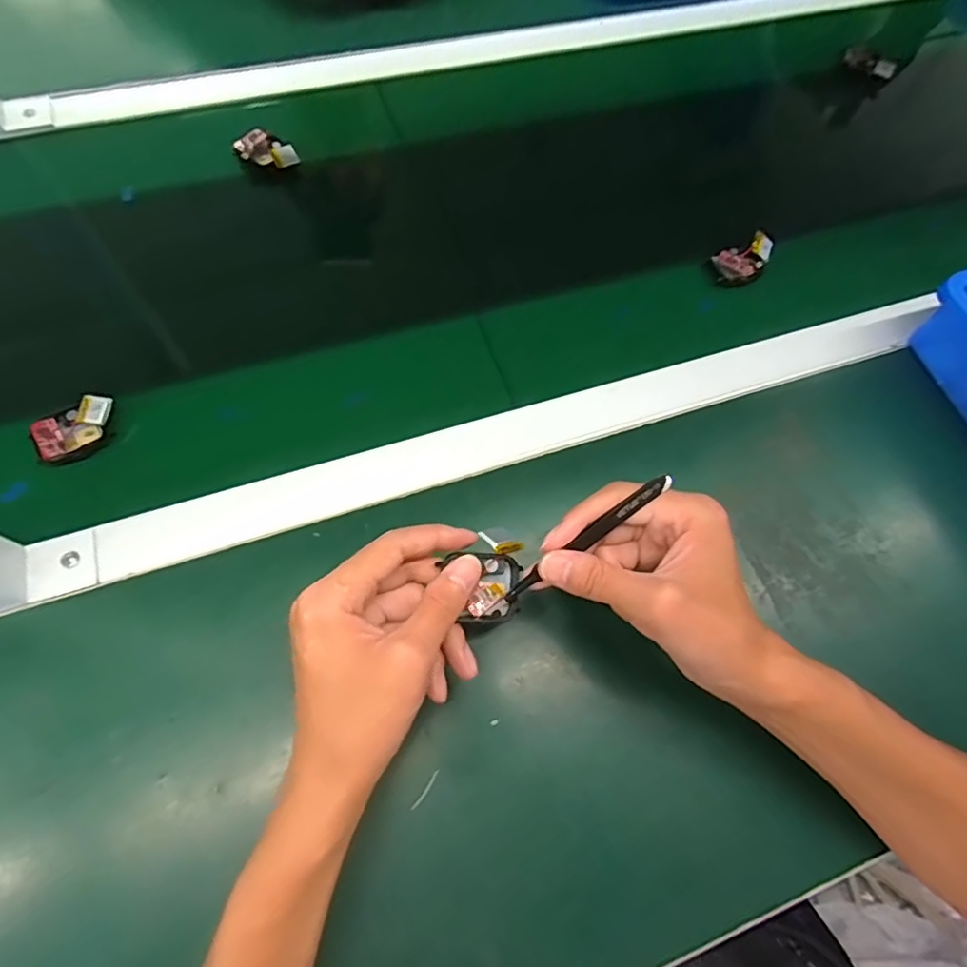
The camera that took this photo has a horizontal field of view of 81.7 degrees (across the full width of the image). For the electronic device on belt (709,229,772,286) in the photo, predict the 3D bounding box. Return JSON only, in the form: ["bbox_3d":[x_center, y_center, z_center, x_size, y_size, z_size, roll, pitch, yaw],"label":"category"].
[{"bbox_3d":[0.230,-0.195,0.487,0.061,0.014,0.037,-31,77,-12],"label":"electronic device on belt"}]

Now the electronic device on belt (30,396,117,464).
[{"bbox_3d":[-0.281,-0.040,0.386,0.055,0.018,0.035,-35,73,-16],"label":"electronic device on belt"}]

